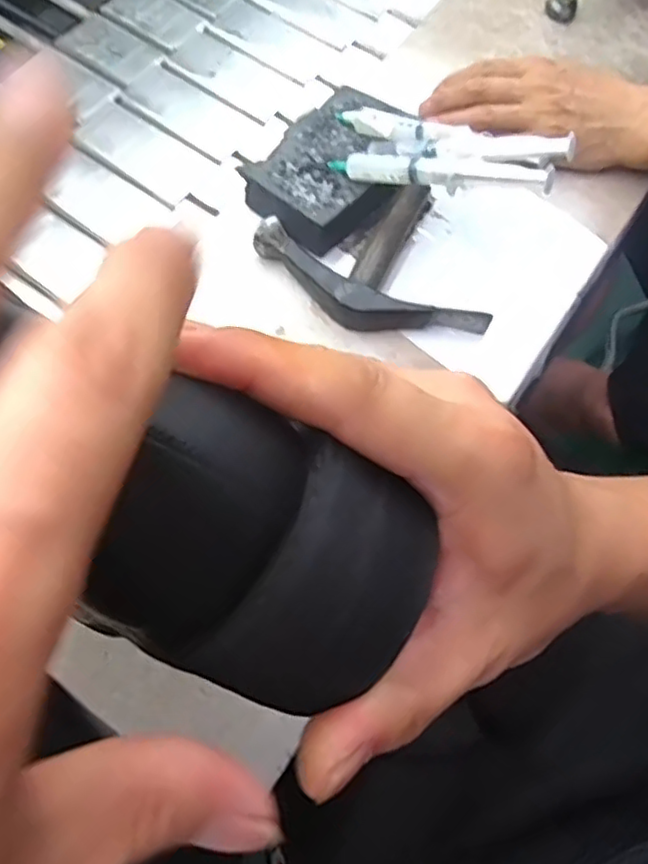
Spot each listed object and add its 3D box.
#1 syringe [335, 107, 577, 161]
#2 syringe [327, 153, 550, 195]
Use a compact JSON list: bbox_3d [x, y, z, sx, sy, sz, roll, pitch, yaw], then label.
[{"bbox_3d":[0.076,-0.199,0.436,0.176,0.014,0.032,28,65,34],"label":"syringe"},{"bbox_3d":[0.072,-0.171,0.424,0.158,0.015,0.017,18,64,32],"label":"syringe"}]

